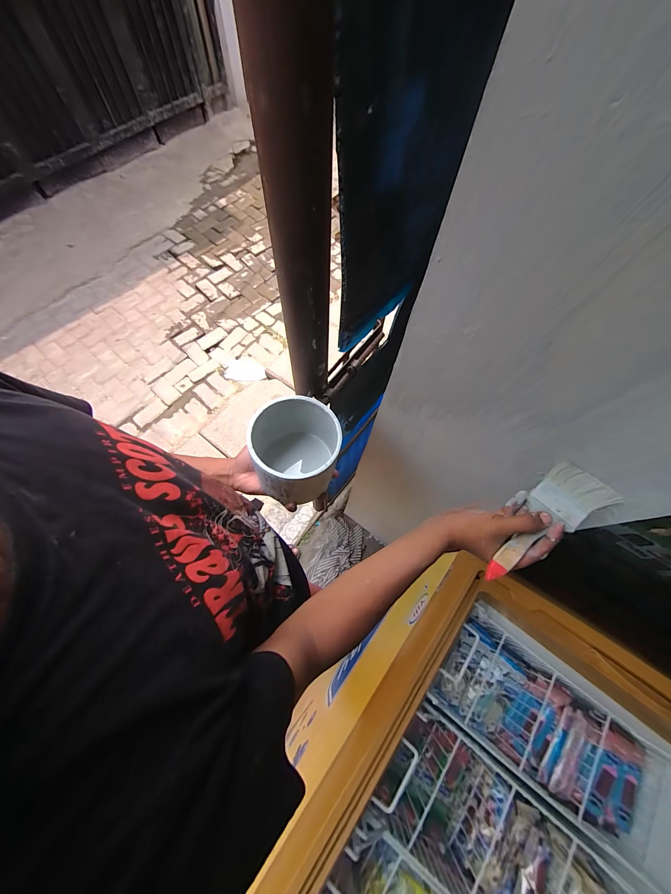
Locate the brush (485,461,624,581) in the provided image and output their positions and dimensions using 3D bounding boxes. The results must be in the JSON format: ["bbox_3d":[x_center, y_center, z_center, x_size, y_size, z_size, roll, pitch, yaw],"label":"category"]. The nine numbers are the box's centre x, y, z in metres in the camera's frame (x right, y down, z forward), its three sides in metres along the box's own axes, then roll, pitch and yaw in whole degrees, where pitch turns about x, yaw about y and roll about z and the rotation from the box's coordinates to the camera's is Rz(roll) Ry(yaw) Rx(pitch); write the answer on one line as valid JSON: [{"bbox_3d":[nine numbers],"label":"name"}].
[{"bbox_3d":[0.240,0.096,0.364,0.162,0.028,0.065,-46,76,5],"label":"brush"}]

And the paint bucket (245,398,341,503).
[{"bbox_3d":[-0.056,0.008,0.462,0.120,0.124,0.125,1,68,-2],"label":"paint bucket"}]

